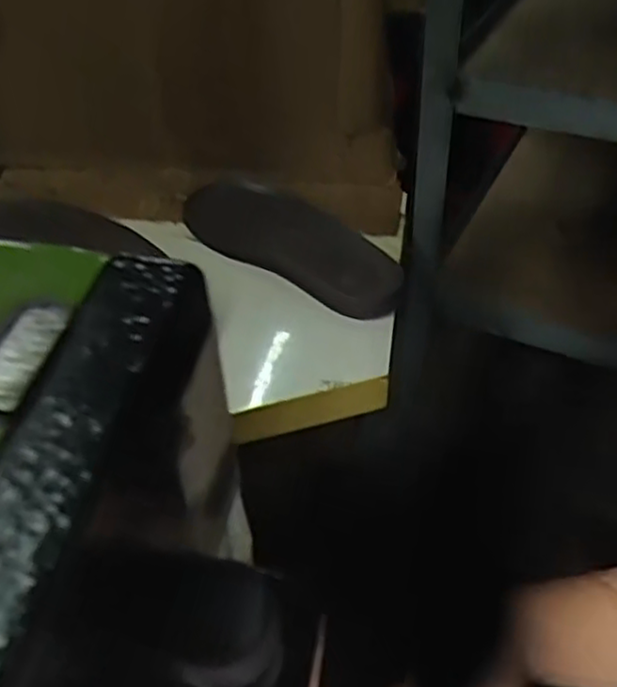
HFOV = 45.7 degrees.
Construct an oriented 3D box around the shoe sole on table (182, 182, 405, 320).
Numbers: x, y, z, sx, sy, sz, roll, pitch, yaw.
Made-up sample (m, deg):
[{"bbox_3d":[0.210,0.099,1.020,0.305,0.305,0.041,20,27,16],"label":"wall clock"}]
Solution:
[{"bbox_3d":[-0.012,-0.094,0.668,0.231,0.021,0.082,30,67,25],"label":"shoe sole on table"}]

